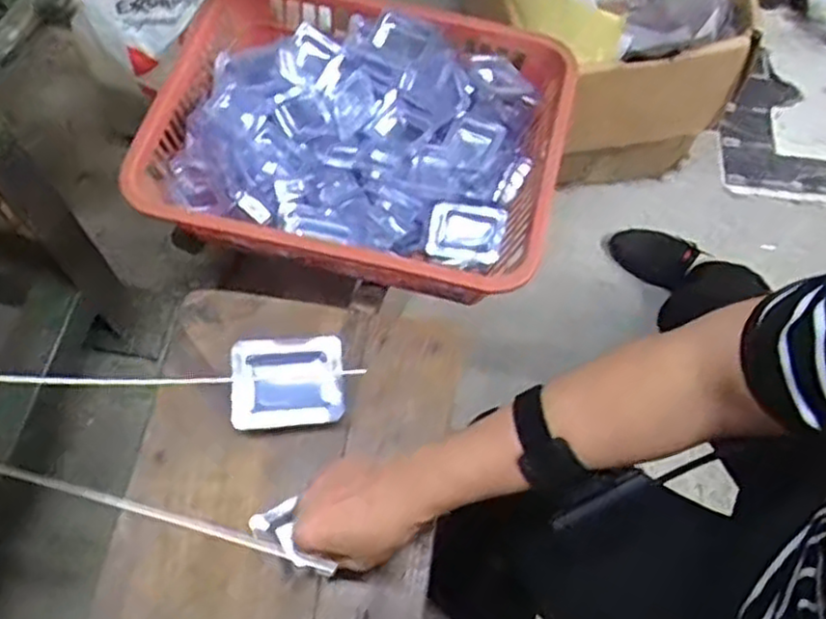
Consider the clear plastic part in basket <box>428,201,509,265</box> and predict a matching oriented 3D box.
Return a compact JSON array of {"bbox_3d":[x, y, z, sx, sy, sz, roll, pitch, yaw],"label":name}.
[{"bbox_3d":[0.067,-0.098,0.922,0.098,0.022,0.070,12,96,20],"label":"clear plastic part in basket"}]

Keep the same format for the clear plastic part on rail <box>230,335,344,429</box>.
[{"bbox_3d":[-0.102,0.058,0.592,0.088,0.012,0.071,-3,87,-7],"label":"clear plastic part on rail"}]

